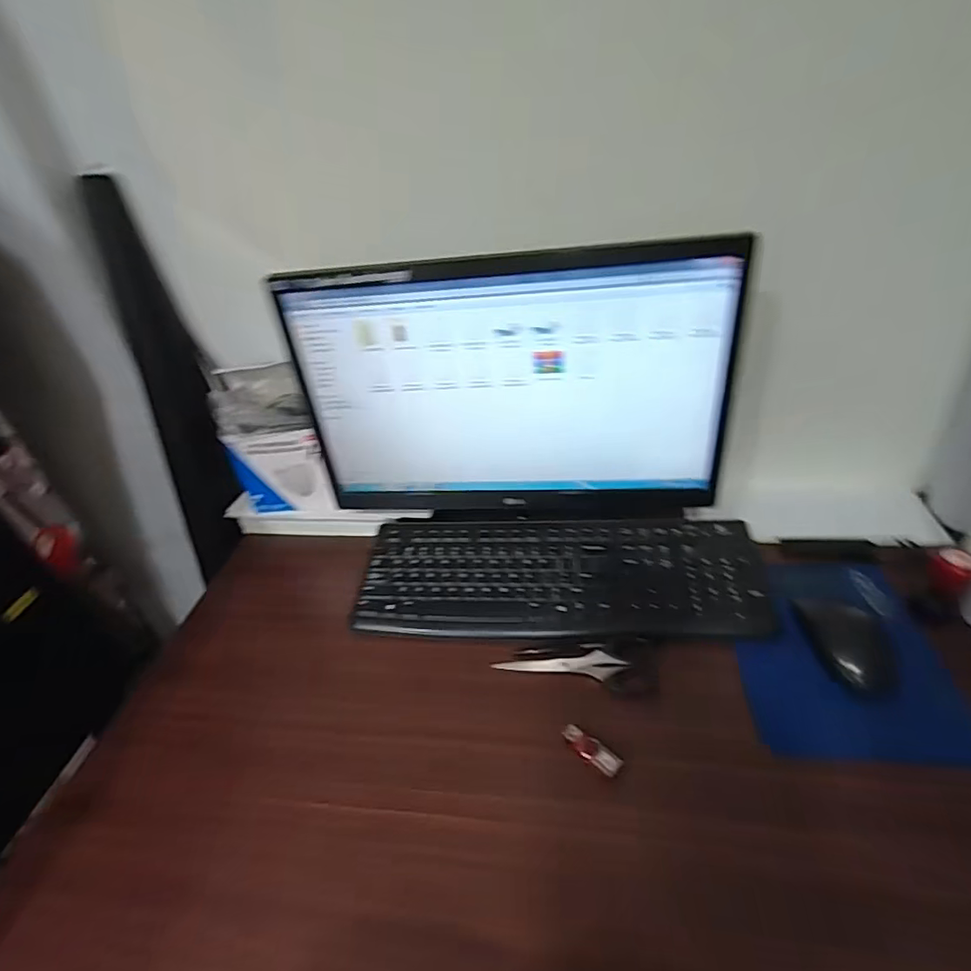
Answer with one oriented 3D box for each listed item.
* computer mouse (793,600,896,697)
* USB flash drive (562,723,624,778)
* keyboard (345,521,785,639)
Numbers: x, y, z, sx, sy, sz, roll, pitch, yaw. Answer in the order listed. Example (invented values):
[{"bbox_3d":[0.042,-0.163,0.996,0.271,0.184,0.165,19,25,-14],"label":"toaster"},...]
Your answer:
[{"bbox_3d":[0.335,0.143,0.492,0.060,0.031,0.101,-9,37,-1],"label":"computer mouse"},{"bbox_3d":[0.088,0.223,0.449,0.018,0.007,0.056,-34,44,-31],"label":"USB flash drive"},{"bbox_3d":[0.076,0.101,0.594,0.425,0.034,0.150,0,37,10],"label":"keyboard"}]

